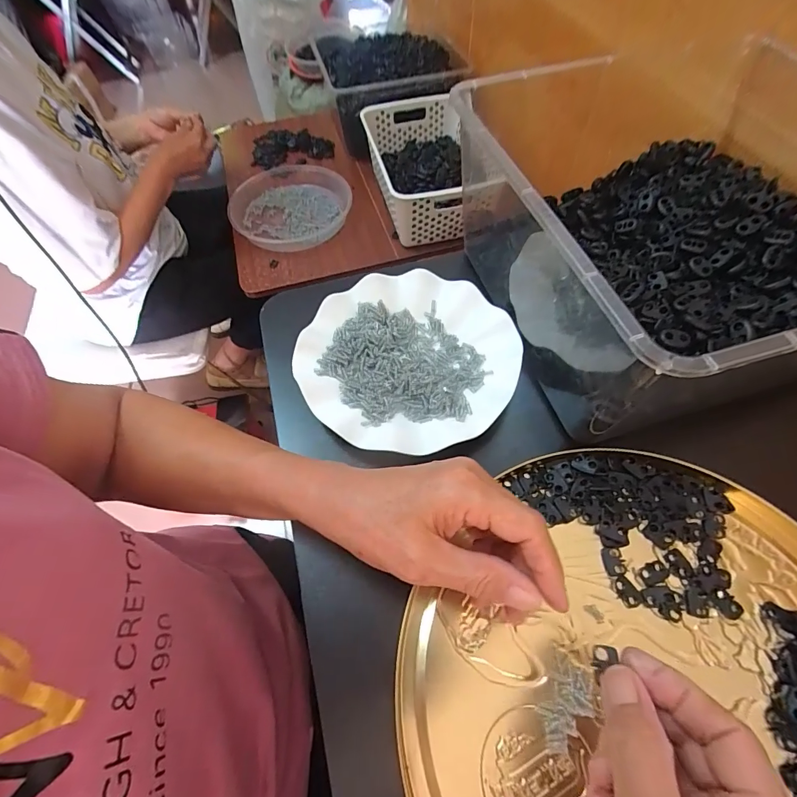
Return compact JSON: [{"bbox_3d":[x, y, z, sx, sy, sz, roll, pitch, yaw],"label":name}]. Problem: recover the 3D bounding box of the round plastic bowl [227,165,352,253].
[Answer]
[{"bbox_3d":[-0.216,-0.389,0.814,0.239,0.041,0.268,-19,61,-8],"label":"round plastic bowl"}]

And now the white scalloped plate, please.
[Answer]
[{"bbox_3d":[0.008,-0.038,0.351,0.179,0.021,0.176,-1,60,2],"label":"white scalloped plate"}]

